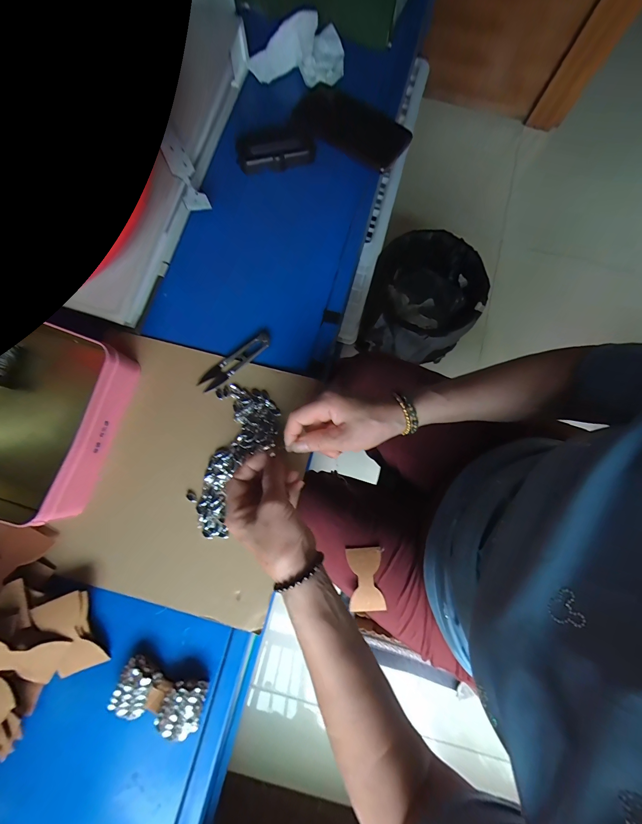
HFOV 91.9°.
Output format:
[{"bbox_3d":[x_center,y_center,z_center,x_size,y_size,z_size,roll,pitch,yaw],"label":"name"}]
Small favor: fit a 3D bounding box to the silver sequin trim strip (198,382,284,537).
[{"bbox_3d":[-0.109,0.053,0.363,0.082,0.010,0.170,21,80,4],"label":"silver sequin trim strip"}]

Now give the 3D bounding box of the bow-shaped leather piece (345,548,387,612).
[{"bbox_3d":[0.060,0.222,0.413,0.046,0.009,0.079,-4,80,-1],"label":"bow-shaped leather piece"}]

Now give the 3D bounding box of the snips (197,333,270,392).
[{"bbox_3d":[-0.106,-0.062,0.384,0.101,0.008,0.022,-40,82,-7],"label":"snips"}]

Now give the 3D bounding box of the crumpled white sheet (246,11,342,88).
[{"bbox_3d":[-0.034,-0.530,0.448,0.136,0.053,0.094,9,80,1],"label":"crumpled white sheet"}]

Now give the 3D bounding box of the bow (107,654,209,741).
[{"bbox_3d":[-0.164,0.291,0.318,0.088,0.026,0.041,20,80,3],"label":"bow"}]

